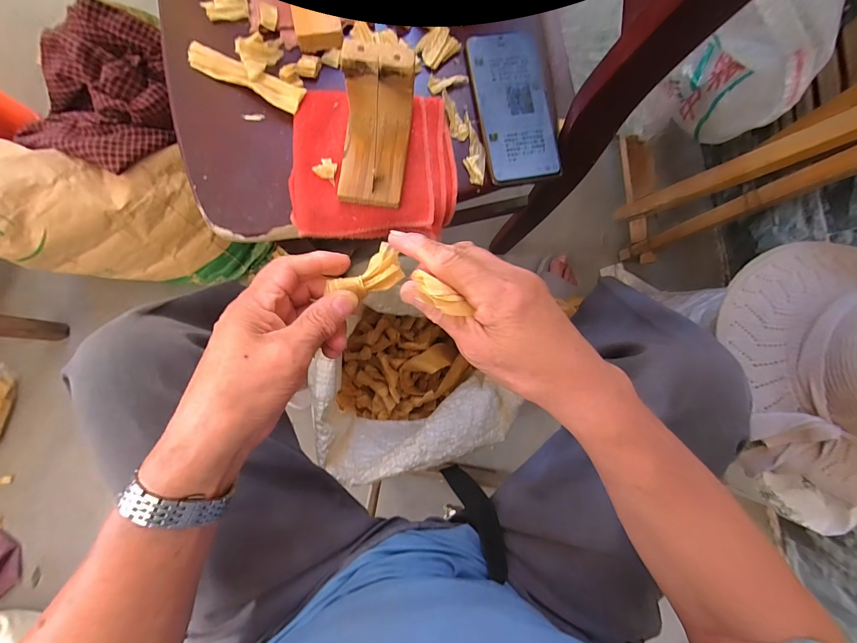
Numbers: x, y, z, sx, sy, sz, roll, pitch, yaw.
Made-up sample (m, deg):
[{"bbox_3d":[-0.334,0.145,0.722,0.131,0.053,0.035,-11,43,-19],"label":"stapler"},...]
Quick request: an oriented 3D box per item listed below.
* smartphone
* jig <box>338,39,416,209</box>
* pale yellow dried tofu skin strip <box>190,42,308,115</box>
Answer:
[{"bbox_3d":[0.091,-0.225,0.381,0.079,0.010,0.154,-10,86,-4],"label":"smartphone"},{"bbox_3d":[-0.051,-0.171,0.325,0.064,0.069,0.110,9,85,-3],"label":"jig"},{"bbox_3d":[-0.182,-0.242,0.361,0.122,0.010,0.031,23,85,-1],"label":"pale yellow dried tofu skin strip"}]

